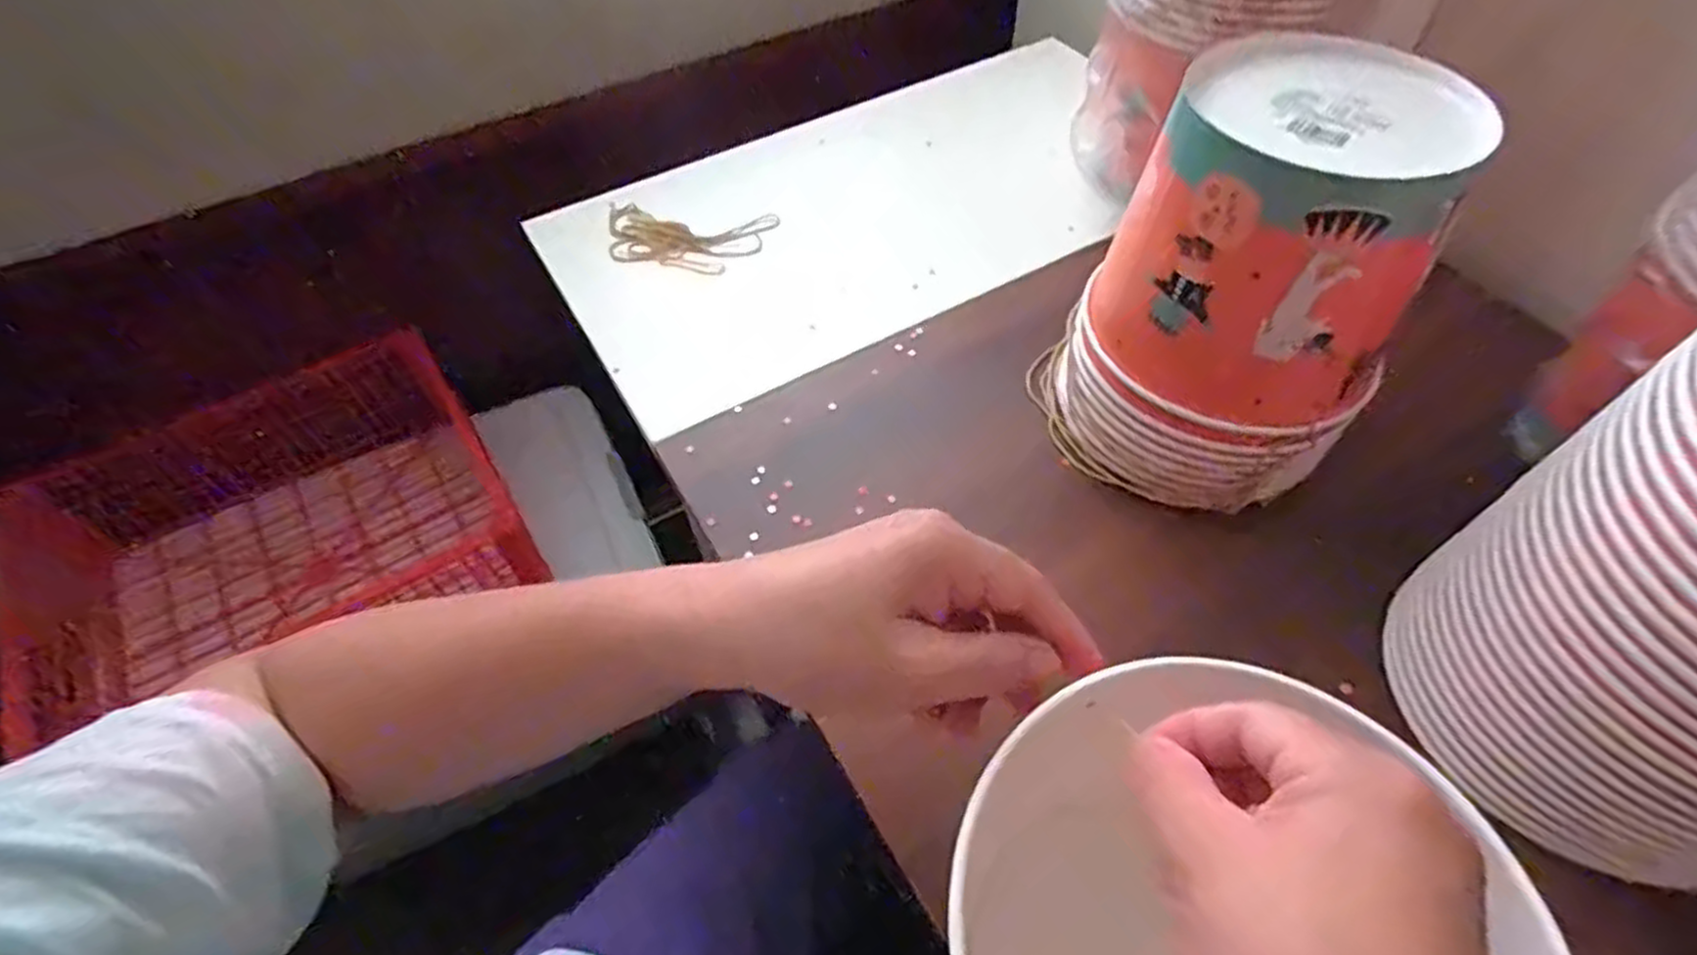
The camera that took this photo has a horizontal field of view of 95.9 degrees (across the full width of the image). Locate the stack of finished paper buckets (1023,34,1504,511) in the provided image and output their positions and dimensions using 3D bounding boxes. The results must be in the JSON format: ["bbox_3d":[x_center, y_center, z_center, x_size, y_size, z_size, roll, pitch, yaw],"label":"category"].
[{"bbox_3d":[0.206,-0.107,0.422,0.167,0.201,0.160,24,59,19],"label":"stack of finished paper buckets"}]

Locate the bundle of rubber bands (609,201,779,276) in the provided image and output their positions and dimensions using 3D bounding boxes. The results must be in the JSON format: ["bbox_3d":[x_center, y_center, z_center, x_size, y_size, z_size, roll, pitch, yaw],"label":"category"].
[{"bbox_3d":[-0.138,-0.197,0.621,0.142,0.012,0.073,10,55,10],"label":"bundle of rubber bands"}]

